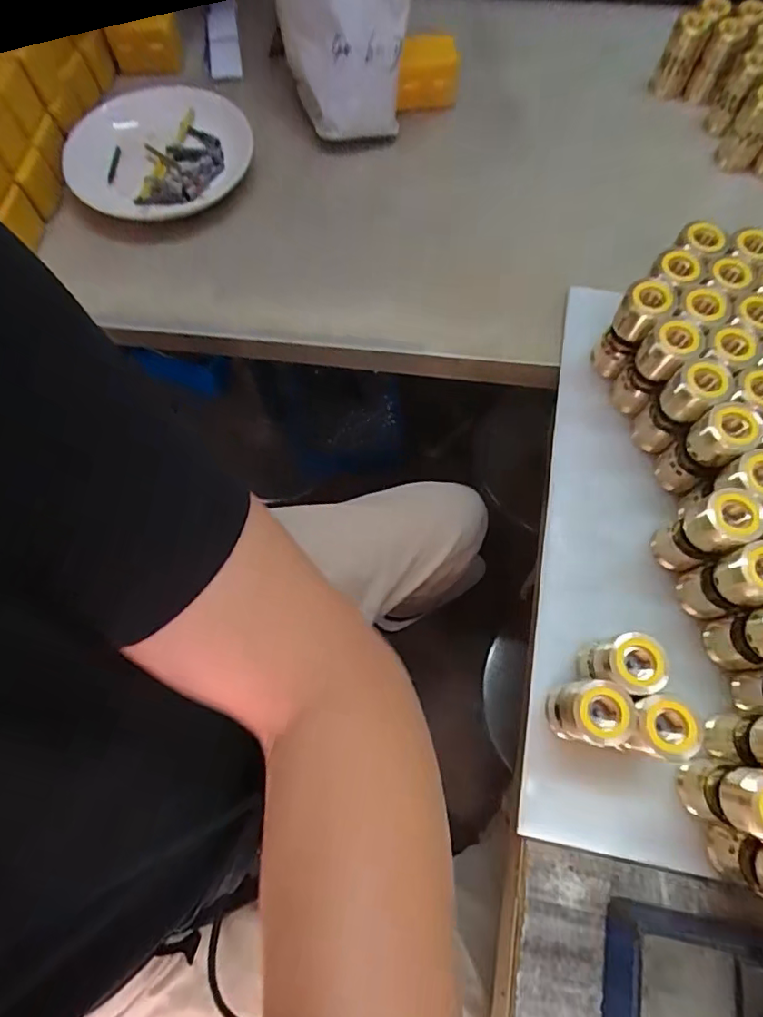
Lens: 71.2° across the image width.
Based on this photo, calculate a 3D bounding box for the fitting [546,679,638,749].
[{"bbox_3d":[0.148,0.145,0.379,0.041,0.088,0.040,0,68,0],"label":"fitting"}]

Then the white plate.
[{"bbox_3d":[-0.256,-0.410,0.604,0.204,0.031,0.198,0,68,0],"label":"white plate"}]

